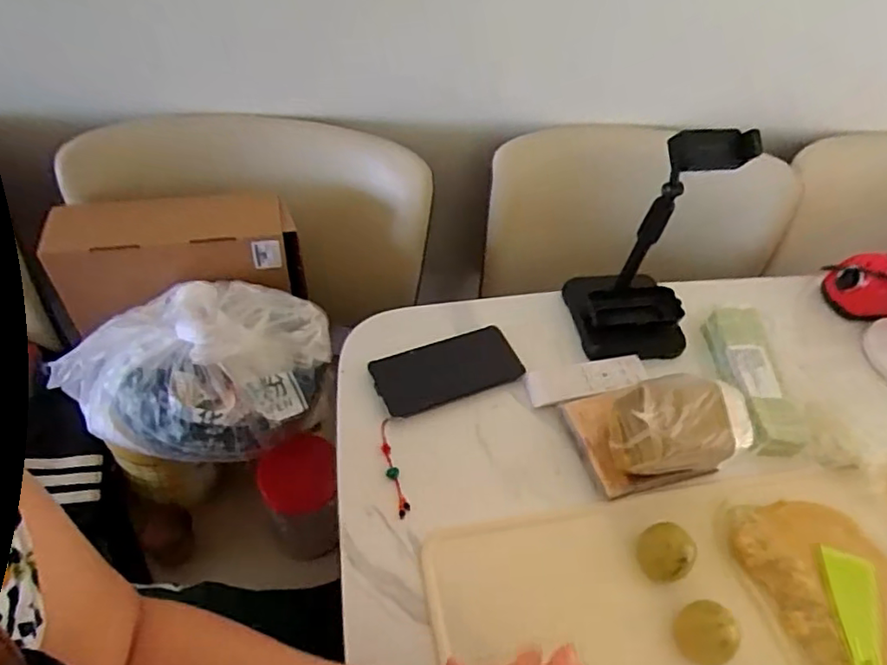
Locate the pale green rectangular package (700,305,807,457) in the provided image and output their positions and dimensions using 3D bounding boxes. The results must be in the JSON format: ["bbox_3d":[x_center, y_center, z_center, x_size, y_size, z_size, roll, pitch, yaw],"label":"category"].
[{"bbox_3d":[0.352,0.051,0.664,0.066,0.039,0.175,1,52,-7],"label":"pale green rectangular package"}]

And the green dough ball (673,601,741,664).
[{"bbox_3d":[0.218,0.252,0.488,0.042,0.041,0.046,4,52,-5],"label":"green dough ball"}]

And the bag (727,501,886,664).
[{"bbox_3d":[0.347,0.224,0.522,0.118,0.026,0.168,-15,55,-19],"label":"bag"}]

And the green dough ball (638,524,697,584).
[{"bbox_3d":[0.201,0.197,0.526,0.047,0.038,0.054,33,55,17],"label":"green dough ball"}]

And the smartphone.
[{"bbox_3d":[0.005,0.040,0.635,0.157,0.009,0.072,-17,56,-20],"label":"smartphone"}]

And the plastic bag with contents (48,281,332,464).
[{"bbox_3d":[-0.254,0.033,0.618,0.261,0.180,0.167,-26,60,-25],"label":"plastic bag with contents"}]

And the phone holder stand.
[{"bbox_3d":[0.230,-0.089,0.617,0.126,0.239,0.114,-2,52,-9],"label":"phone holder stand"}]

